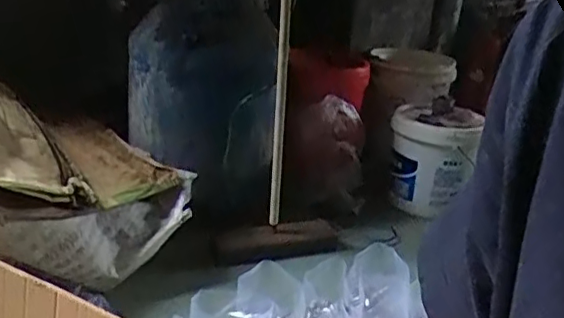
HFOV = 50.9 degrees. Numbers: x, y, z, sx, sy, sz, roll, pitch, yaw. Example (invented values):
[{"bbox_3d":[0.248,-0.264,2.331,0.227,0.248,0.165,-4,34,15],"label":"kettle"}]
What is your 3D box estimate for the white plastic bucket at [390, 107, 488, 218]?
[{"bbox_3d":[0.397,-0.007,1.611,0.209,0.237,0.231,13,22,21],"label":"white plastic bucket"}]

